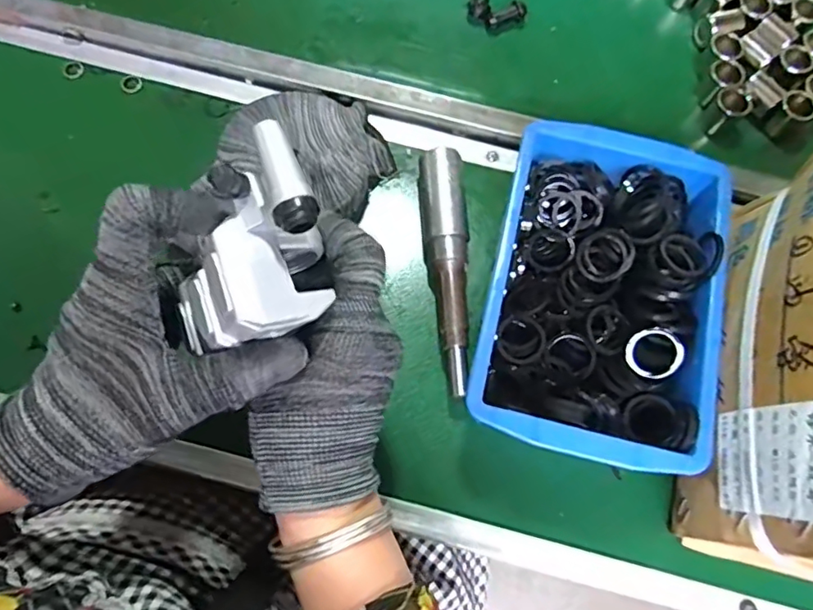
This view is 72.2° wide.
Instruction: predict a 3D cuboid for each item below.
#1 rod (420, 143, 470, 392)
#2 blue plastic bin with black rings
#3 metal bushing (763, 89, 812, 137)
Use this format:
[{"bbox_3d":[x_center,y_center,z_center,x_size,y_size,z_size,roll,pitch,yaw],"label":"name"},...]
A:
[{"bbox_3d":[0.029,-0.027,0.379,0.031,0.032,0.171,-4,74,-4],"label":"rod"},{"bbox_3d":[0.120,-0.006,0.360,0.142,0.056,0.209,15,73,2],"label":"blue plastic bin with black rings"},{"bbox_3d":[0.289,-0.144,0.420,0.023,0.032,0.025,1,73,-2],"label":"metal bushing"}]

